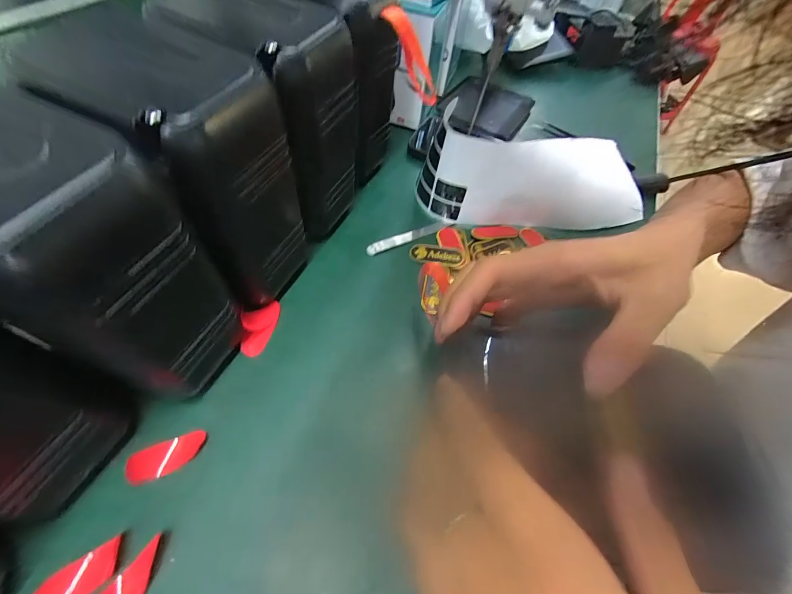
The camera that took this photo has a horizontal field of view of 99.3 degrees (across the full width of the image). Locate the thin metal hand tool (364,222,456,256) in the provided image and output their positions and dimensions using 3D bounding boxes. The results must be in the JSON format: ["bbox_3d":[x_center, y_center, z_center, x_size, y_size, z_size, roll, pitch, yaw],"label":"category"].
[{"bbox_3d":[0.014,-0.058,0.319,0.090,0.011,0.012,-23,63,-20],"label":"thin metal hand tool"}]

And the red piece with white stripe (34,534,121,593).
[{"bbox_3d":[-0.160,0.142,0.170,0.036,0.004,0.017,-28,69,-26],"label":"red piece with white stripe"}]

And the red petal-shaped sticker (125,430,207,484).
[{"bbox_3d":[-0.136,0.095,0.202,0.040,0.007,0.017,-21,57,-32],"label":"red petal-shaped sticker"}]

